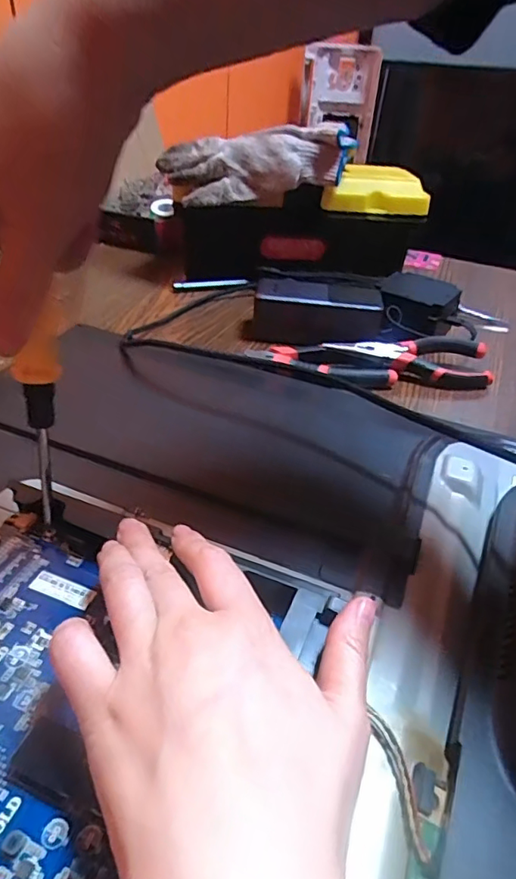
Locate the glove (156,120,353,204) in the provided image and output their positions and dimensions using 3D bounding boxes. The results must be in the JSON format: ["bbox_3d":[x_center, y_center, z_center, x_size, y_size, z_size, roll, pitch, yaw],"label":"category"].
[{"bbox_3d":[-0.003,-0.299,0.572,0.209,0.067,0.040,-4,36,7],"label":"glove"}]

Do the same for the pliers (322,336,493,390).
[{"bbox_3d":[0.143,-0.077,0.503,0.152,0.036,0.045,6,36,-2],"label":"pliers"}]

